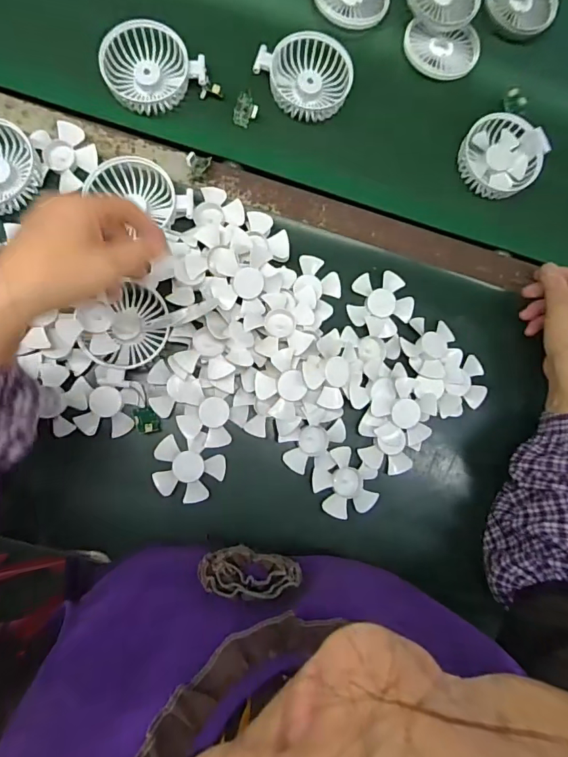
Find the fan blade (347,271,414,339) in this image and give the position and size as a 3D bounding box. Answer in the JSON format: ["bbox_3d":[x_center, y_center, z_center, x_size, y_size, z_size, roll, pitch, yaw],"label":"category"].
[{"bbox_3d":[0.103,-0.081,0.488,0.067,0.009,0.068,1,84,-6],"label":"fan blade"}]

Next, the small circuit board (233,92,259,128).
[{"bbox_3d":[-0.041,-0.293,0.498,0.024,0.007,0.033,15,105,-4],"label":"small circuit board"}]

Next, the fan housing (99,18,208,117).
[{"bbox_3d":[-0.140,-0.332,0.484,0.098,0.029,0.085,-23,85,-8],"label":"fan housing"}]

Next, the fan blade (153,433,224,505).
[{"bbox_3d":[-0.094,0.090,0.456,0.068,0.009,0.066,1,84,-6],"label":"fan blade"}]

